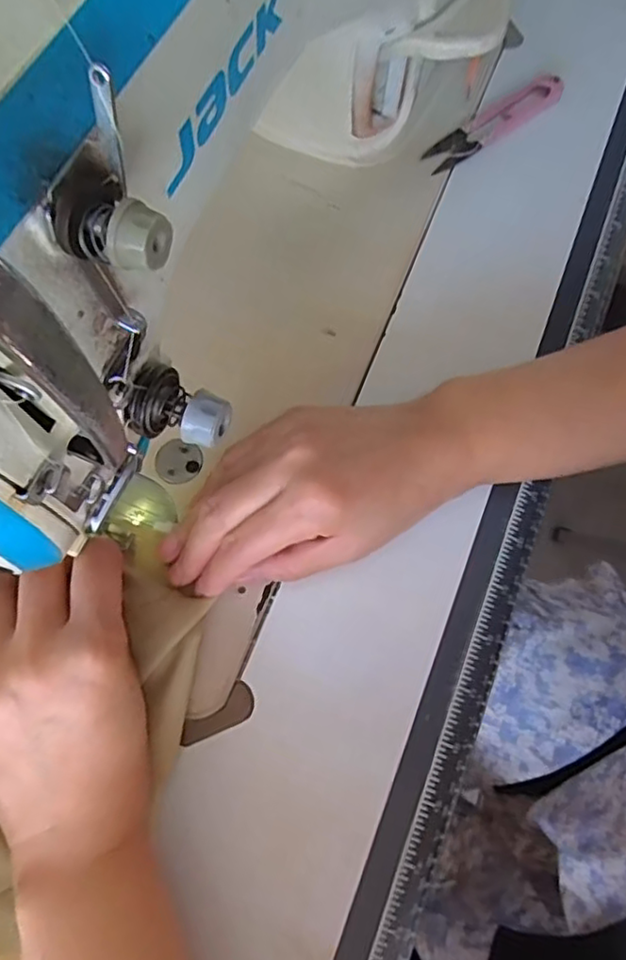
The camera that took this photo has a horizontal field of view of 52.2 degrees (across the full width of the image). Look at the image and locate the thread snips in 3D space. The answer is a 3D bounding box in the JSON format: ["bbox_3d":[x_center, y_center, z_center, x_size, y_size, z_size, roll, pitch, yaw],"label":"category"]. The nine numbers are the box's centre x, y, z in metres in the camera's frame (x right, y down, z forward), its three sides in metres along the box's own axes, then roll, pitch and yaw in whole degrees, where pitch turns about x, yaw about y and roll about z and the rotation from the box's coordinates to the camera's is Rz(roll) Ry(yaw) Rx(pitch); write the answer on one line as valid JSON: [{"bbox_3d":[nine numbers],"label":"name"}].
[{"bbox_3d":[0.114,-0.225,0.398,0.098,0.008,0.025,-31,74,-10],"label":"thread snips"}]

